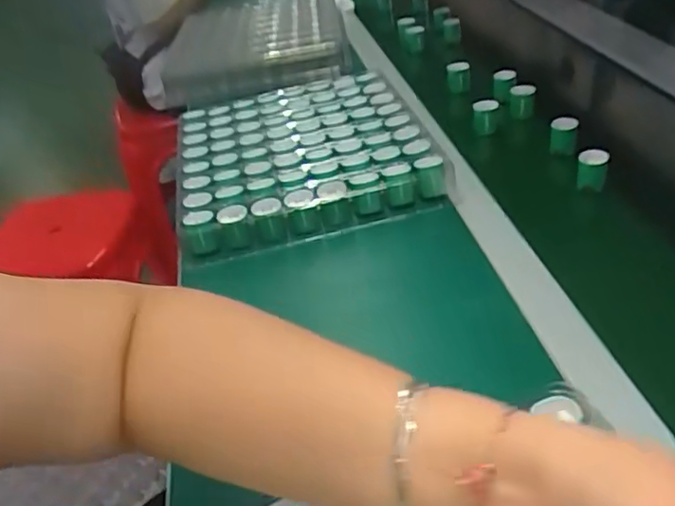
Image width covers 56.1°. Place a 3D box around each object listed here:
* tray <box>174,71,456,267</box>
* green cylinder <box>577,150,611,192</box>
[{"bbox_3d":[-0.049,-0.134,0.781,0.304,0.041,0.332,-13,36,-3],"label":"tray"},{"bbox_3d":[0.267,-0.086,0.665,0.030,0.042,0.028,6,40,21],"label":"green cylinder"}]

